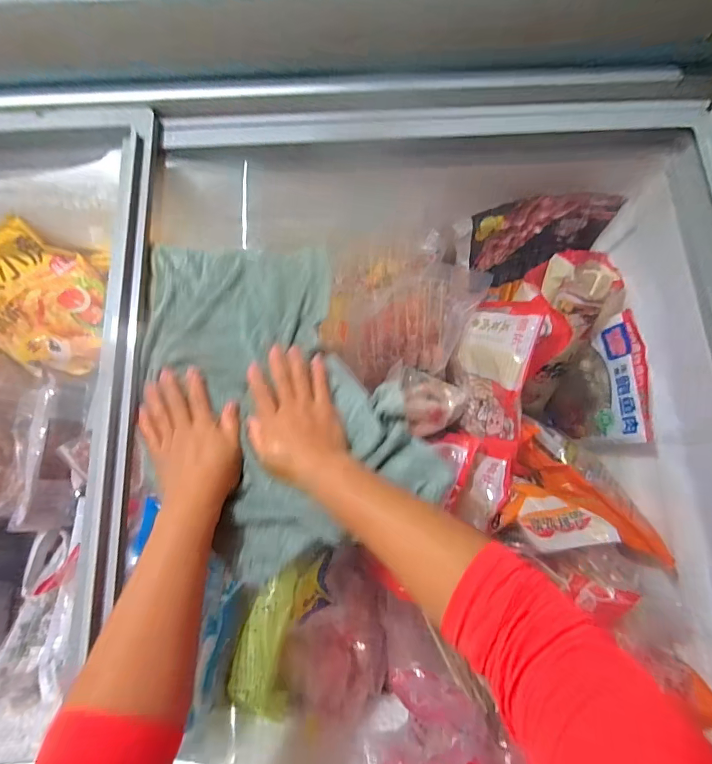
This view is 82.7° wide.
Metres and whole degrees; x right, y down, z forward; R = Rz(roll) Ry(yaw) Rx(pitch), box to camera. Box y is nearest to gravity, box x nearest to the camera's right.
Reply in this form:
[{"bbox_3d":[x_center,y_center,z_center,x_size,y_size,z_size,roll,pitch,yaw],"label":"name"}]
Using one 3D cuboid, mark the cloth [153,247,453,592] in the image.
[{"bbox_3d":[-0.095,-0.009,0.464,0.242,0.037,0.396,-26,79,-6],"label":"cloth"}]

